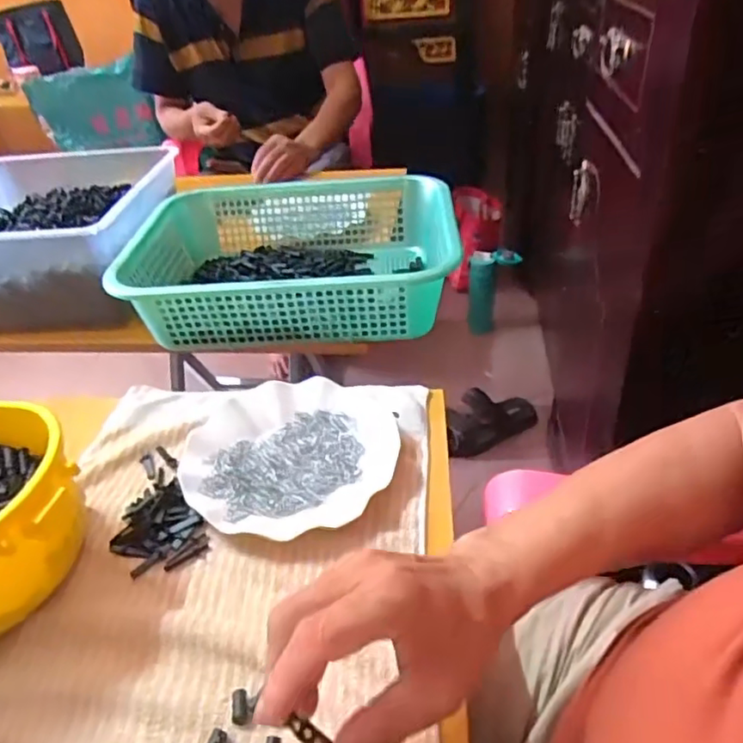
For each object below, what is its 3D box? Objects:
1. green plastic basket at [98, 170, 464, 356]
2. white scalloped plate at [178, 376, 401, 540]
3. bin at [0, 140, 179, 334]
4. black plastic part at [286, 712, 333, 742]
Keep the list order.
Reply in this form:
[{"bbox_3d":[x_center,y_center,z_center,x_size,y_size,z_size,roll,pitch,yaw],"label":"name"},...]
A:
[{"bbox_3d":[-0.105,-0.134,0.742,0.389,0.100,0.288,-4,37,2],"label":"green plastic basket"},{"bbox_3d":[-0.069,0.070,0.526,0.180,0.018,0.169,-4,37,3],"label":"white scalloped plate"},{"bbox_3d":[-0.421,-0.178,0.825,0.286,0.156,0.314,-5,37,2],"label":"bin"},{"bbox_3d":[-0.029,0.167,0.278,0.021,0.005,0.008,23,43,10],"label":"black plastic part"}]

